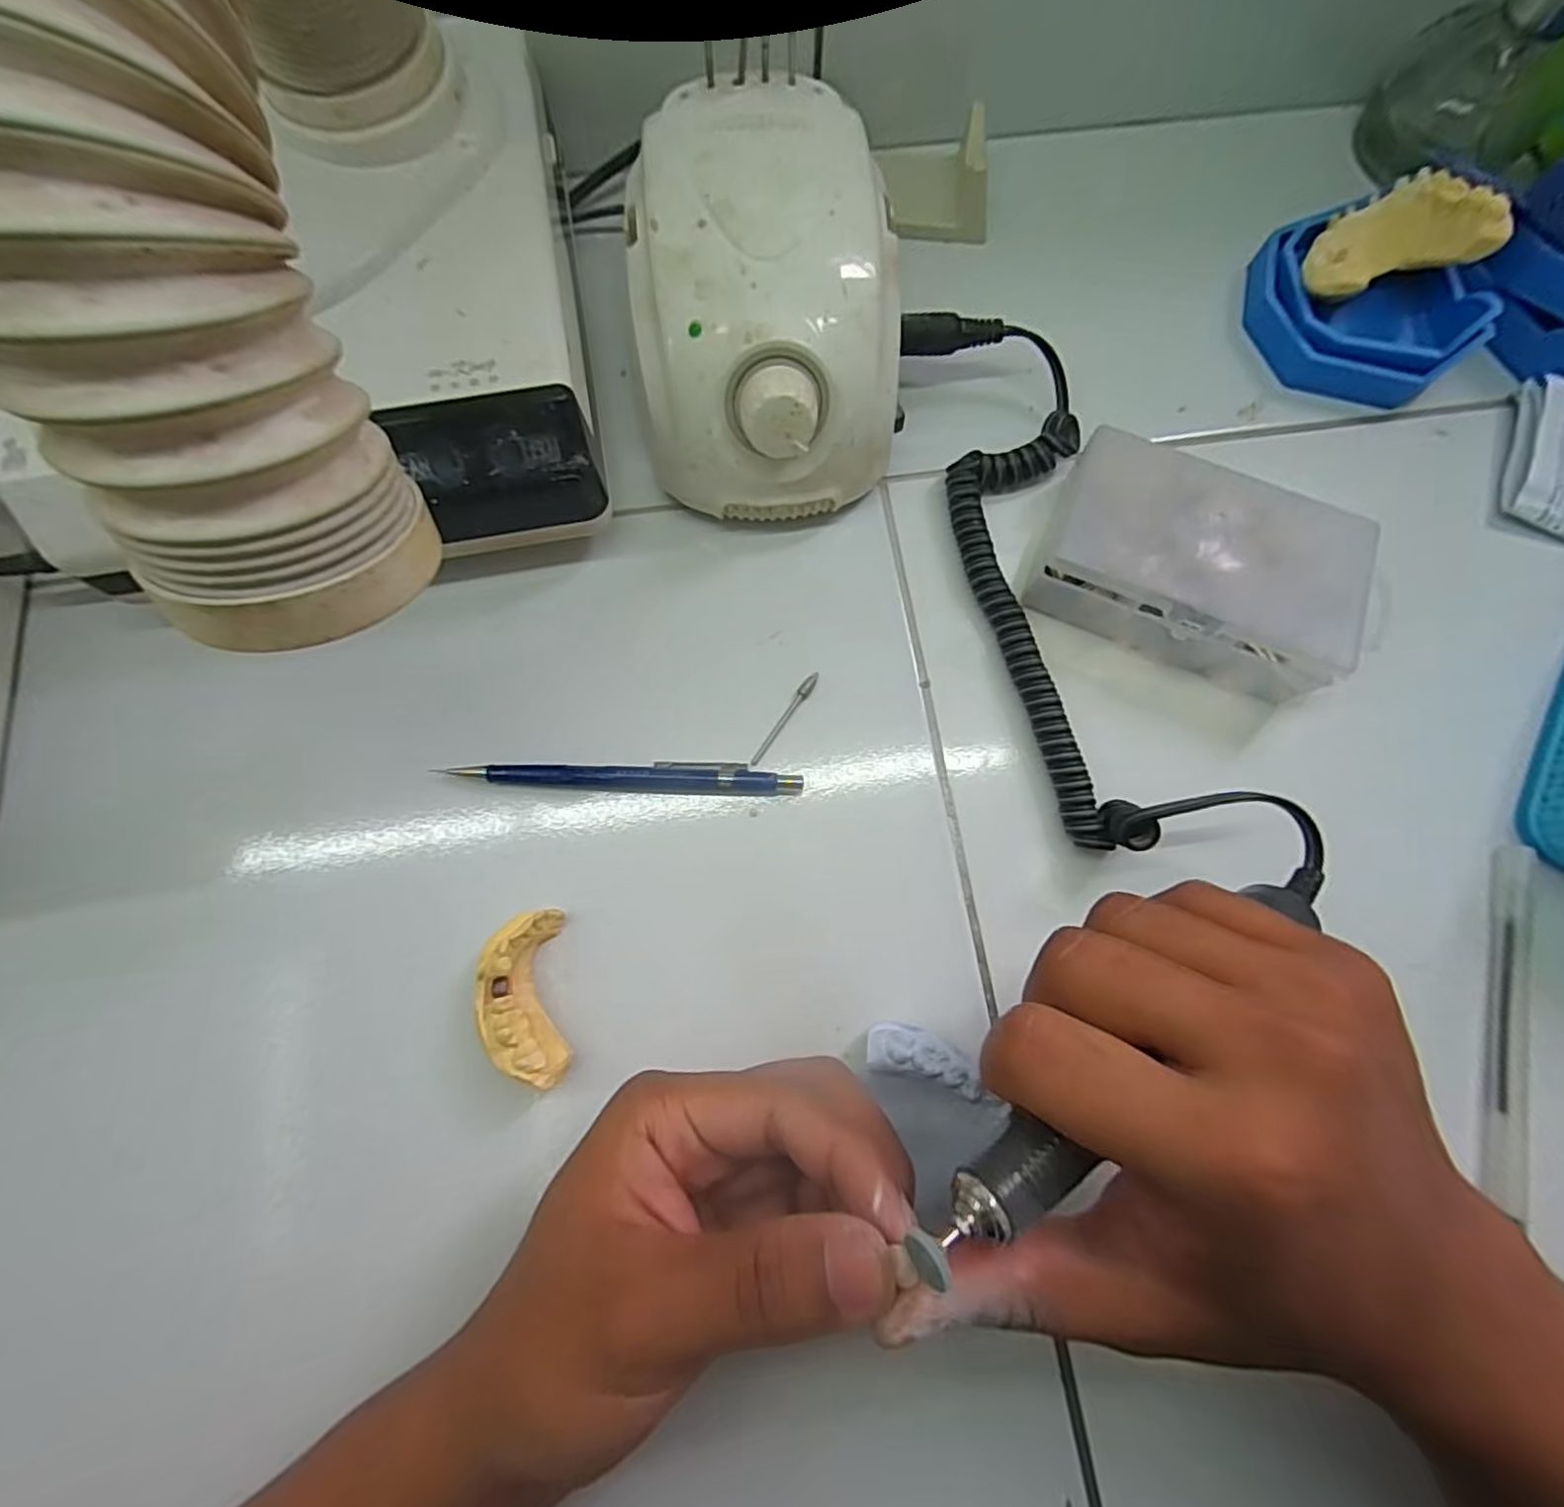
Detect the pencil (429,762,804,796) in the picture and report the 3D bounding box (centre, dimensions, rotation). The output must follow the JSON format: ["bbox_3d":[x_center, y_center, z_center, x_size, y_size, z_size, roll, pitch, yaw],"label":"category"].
[{"bbox_3d":[-0.060,0.009,0.259,0.135,0.010,0.012,1,76,0],"label":"pencil"}]

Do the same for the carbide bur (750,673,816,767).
[{"bbox_3d":[0.002,-0.014,0.268,0.005,0.004,0.045,34,81,6],"label":"carbide bur"}]

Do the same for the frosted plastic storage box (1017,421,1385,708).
[{"bbox_3d":[0.166,-0.077,0.265,0.119,0.033,0.074,20,77,4],"label":"frosted plastic storage box"}]

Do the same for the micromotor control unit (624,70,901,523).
[{"bbox_3d":[-0.006,-0.170,0.263,0.095,0.078,0.135,-4,76,-2],"label":"micromotor control unit"}]

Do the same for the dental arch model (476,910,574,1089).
[{"bbox_3d":[-0.090,0.086,0.235,0.027,0.027,0.056,-9,76,-3],"label":"dental arch model"}]

